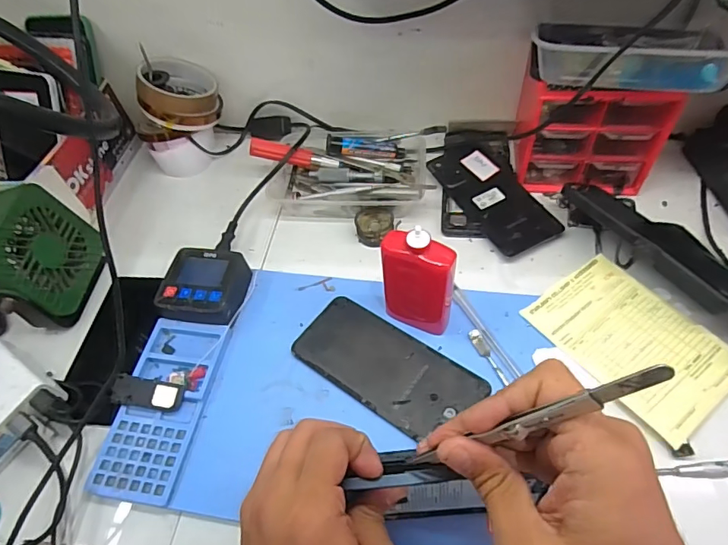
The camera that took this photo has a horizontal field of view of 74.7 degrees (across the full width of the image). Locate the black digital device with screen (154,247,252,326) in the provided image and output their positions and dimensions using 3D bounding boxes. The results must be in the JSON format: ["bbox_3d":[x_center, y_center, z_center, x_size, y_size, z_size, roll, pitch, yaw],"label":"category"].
[{"bbox_3d":[-0.151,0.014,0.449,0.070,0.026,0.075,3,55,9],"label":"black digital device with screen"}]

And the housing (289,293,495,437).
[{"bbox_3d":[0.016,0.077,0.405,0.150,0.008,0.074,30,63,24],"label":"housing"}]

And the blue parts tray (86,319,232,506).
[{"bbox_3d":[-0.167,0.108,0.395,0.069,0.012,0.147,5,55,10],"label":"blue parts tray"}]

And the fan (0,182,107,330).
[{"bbox_3d":[-0.303,-0.012,0.442,0.045,0.112,0.102,-9,54,19],"label":"fan"}]

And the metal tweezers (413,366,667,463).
[{"bbox_3d":[0.072,0.076,0.233,0.009,0.156,0.005,18,51,-27],"label":"metal tweezers"}]

